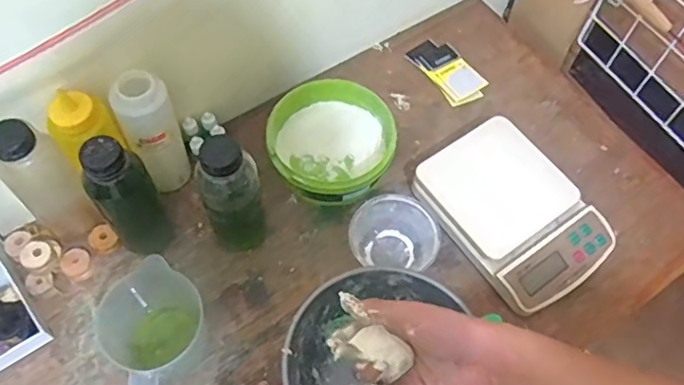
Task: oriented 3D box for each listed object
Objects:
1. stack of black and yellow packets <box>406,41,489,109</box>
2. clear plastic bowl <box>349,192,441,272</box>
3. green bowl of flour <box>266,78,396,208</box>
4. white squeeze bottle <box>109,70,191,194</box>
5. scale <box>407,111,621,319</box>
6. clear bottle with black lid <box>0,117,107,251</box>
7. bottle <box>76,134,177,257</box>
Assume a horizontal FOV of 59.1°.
[{"bbox_3d":[0.151,-0.176,0.861,0.062,0.007,0.120,-33,68,-18],"label":"stack of black and yellow packets"},{"bbox_3d":[0.061,0.057,0.722,0.104,0.058,0.088,7,62,2],"label":"clear plastic bowl"},{"bbox_3d":[-0.014,-0.062,0.778,0.155,0.087,0.147,1,62,-1],"label":"green bowl of flour"},{"bbox_3d":[-0.213,-0.067,0.691,0.058,0.166,0.054,-22,65,-13],"label":"white squeeze bottle"},{"bbox_3d":[0.211,0.023,0.735,0.158,0.048,0.219,-33,68,-18],"label":"scale"},{"bbox_3d":[-0.321,-0.011,0.654,0.062,0.168,0.058,-38,69,-20],"label":"clear bottle with black lid"},{"bbox_3d":[-0.227,0.011,0.652,0.061,0.187,0.050,-26,66,-15],"label":"bottle"}]

